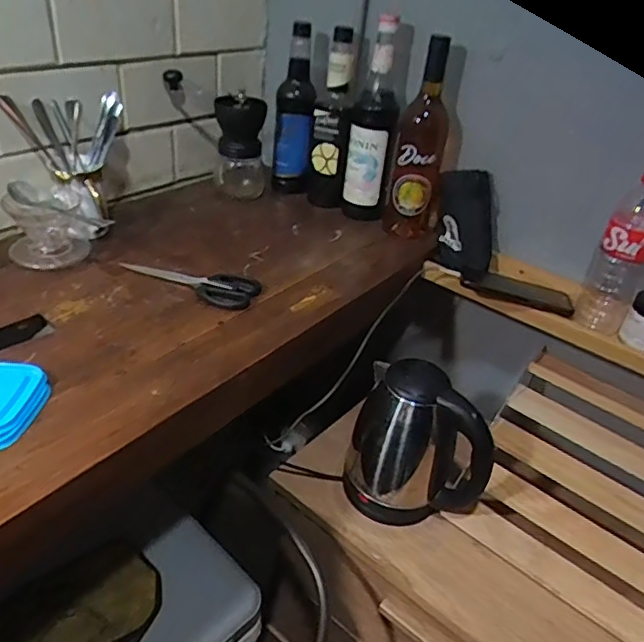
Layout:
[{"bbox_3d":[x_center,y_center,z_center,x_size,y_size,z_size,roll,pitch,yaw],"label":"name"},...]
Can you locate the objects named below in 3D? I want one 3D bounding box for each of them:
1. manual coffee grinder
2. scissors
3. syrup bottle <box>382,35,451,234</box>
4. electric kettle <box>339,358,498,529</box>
[{"bbox_3d":[-0.179,-0.317,0.997,0.165,0.196,0.093,6,33,-1],"label":"manual coffee grinder"},{"bbox_3d":[-0.179,-0.058,0.758,0.200,0.011,0.070,17,34,16],"label":"scissors"},{"bbox_3d":[0.156,-0.270,0.874,0.079,0.299,0.073,12,33,9],"label":"syrup bottle"},{"bbox_3d":[0.138,0.172,0.855,0.176,0.233,0.146,10,33,5],"label":"electric kettle"}]

